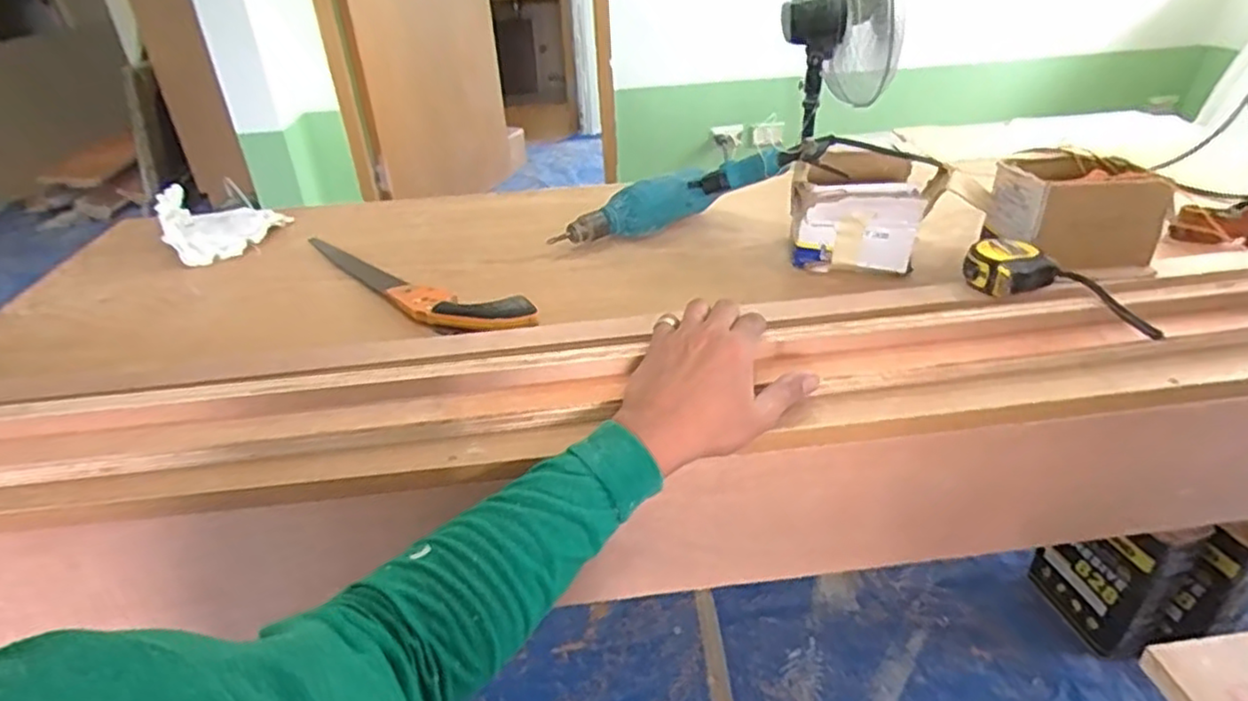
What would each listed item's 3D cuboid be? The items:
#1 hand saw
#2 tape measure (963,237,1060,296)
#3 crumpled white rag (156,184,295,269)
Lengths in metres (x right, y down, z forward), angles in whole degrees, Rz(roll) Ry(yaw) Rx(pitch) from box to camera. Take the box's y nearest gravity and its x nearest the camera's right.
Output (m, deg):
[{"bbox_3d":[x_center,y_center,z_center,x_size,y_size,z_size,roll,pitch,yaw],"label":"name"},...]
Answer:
[{"bbox_3d":[-0.253,-0.074,0.736,0.389,0.026,0.067,20,39,32],"label":"hand saw"},{"bbox_3d":[0.366,-0.080,0.651,0.064,0.033,0.056,-10,33,-11],"label":"tape measure"},{"bbox_3d":[-0.522,-0.178,0.885,0.137,0.070,0.161,-21,36,-27],"label":"crumpled white rag"}]

